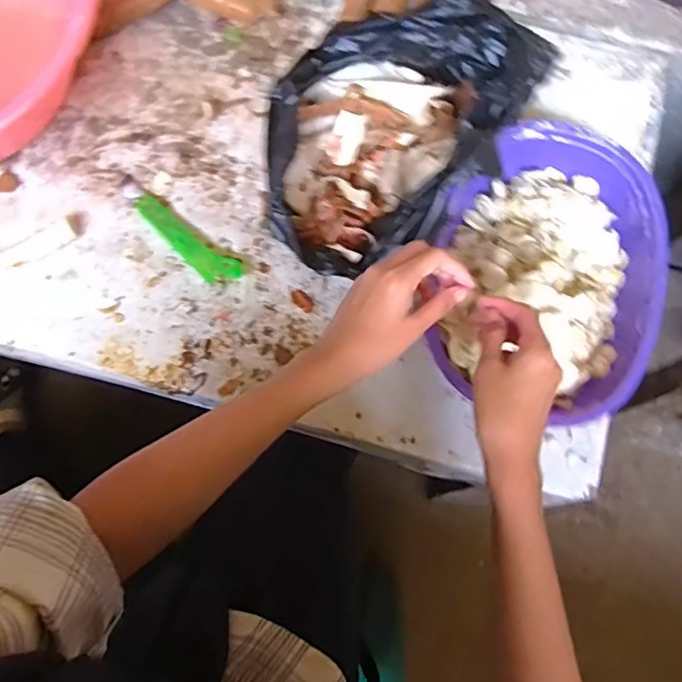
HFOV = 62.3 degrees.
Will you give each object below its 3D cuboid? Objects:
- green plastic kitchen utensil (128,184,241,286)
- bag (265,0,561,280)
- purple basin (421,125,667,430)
[{"bbox_3d":[-0.174,-0.111,0.601,0.158,0.005,0.035,37,79,8],"label":"green plastic kitchen utensil"},{"bbox_3d":[0.046,-0.199,0.562,0.200,0.123,0.289,39,79,8],"label":"bag"},{"bbox_3d":[0.201,-0.070,0.559,0.214,0.074,0.299,19,77,4],"label":"purple basin"}]

